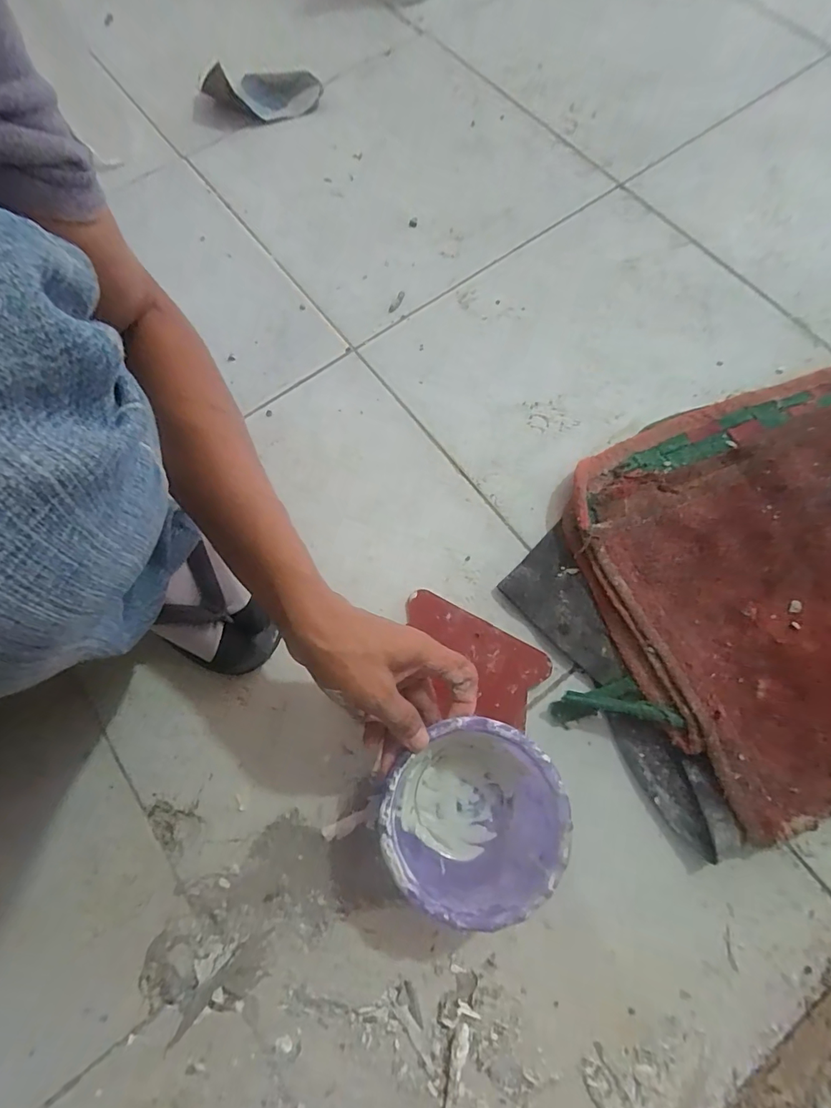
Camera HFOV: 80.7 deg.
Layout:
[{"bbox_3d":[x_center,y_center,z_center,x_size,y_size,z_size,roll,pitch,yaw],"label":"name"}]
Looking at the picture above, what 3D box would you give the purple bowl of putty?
[{"bbox_3d":[0.042,0.190,0.362,0.123,0.057,0.124,-1,72,2],"label":"purple bowl of putty"}]

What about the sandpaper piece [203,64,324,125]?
[{"bbox_3d":[-0.204,-0.622,0.655,0.152,0.042,0.071,4,72,4],"label":"sandpaper piece"}]

